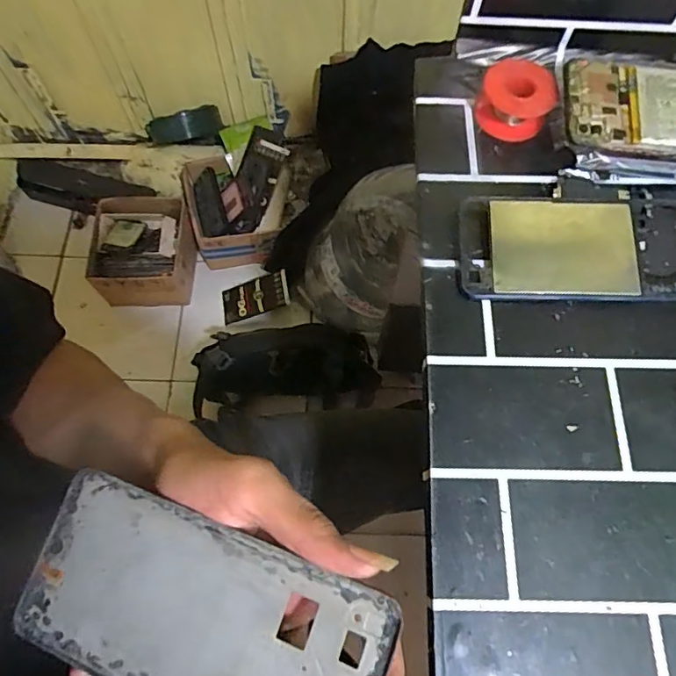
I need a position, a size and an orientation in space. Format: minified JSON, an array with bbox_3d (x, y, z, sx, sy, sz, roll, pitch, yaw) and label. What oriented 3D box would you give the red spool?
[{"bbox_3d":[0.132,-0.179,0.395,0.048,0.027,0.049,0,70,1],"label":"red spool"}]

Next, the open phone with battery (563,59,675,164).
[{"bbox_3d":[0.236,-0.159,0.371,0.151,0.017,0.069,5,78,-1],"label":"open phone with battery"}]

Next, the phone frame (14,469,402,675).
[{"bbox_3d":[-0.057,0.113,0.211,0.150,0.010,0.068,14,70,15],"label":"phone frame"}]

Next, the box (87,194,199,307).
[{"bbox_3d":[-0.417,-0.187,1.156,0.214,0.149,0.207,-5,69,-2],"label":"box"}]

